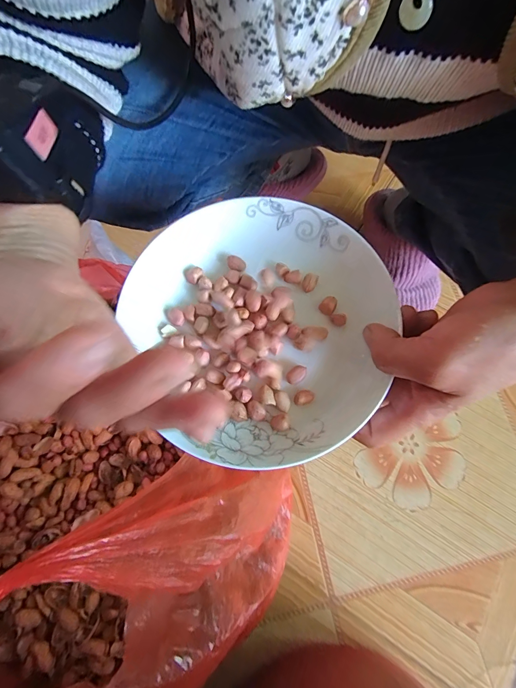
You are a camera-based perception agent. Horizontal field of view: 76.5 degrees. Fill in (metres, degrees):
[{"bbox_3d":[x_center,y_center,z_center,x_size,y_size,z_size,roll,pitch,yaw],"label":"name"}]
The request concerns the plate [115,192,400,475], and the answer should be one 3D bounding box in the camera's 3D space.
[{"bbox_3d":[0.004,-0.017,0.224,0.164,0.028,0.182,-25,71,-7],"label":"plate"}]

